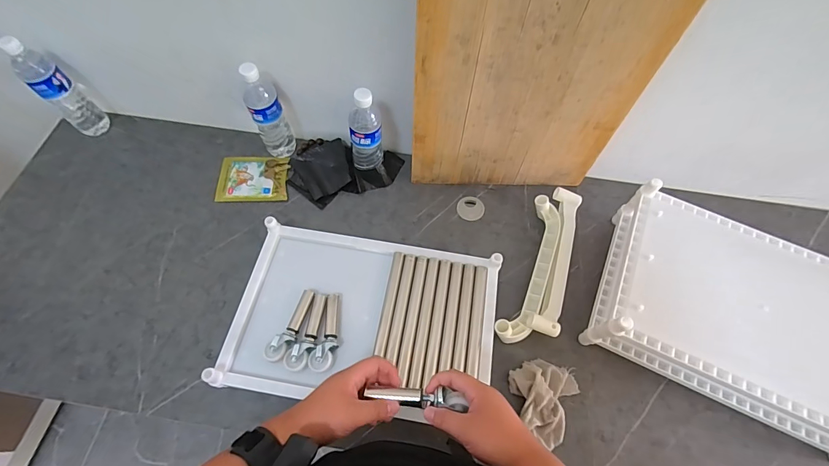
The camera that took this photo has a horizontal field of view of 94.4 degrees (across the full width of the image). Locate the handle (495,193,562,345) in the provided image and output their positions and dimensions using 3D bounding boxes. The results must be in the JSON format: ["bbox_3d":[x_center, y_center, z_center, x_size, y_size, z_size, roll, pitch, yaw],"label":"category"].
[{"bbox_3d":[0.225,0.068,0.729,0.071,0.051,0.296,21,63,9],"label":"handle"}]

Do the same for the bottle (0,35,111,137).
[{"bbox_3d":[-0.731,-0.293,0.787,0.061,0.230,0.071,32,66,14],"label":"bottle"}]

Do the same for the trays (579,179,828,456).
[{"bbox_3d":[0.549,0.137,0.642,0.436,0.115,0.285,26,65,9],"label":"trays"}]

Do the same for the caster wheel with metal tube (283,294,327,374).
[{"bbox_3d":[-0.177,0.170,0.655,0.039,0.030,0.130,19,64,6],"label":"caster wheel with metal tube"}]

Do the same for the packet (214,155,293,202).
[{"bbox_3d":[-0.351,-0.121,0.838,0.144,0.008,0.109,0,64,-3],"label":"packet"}]

